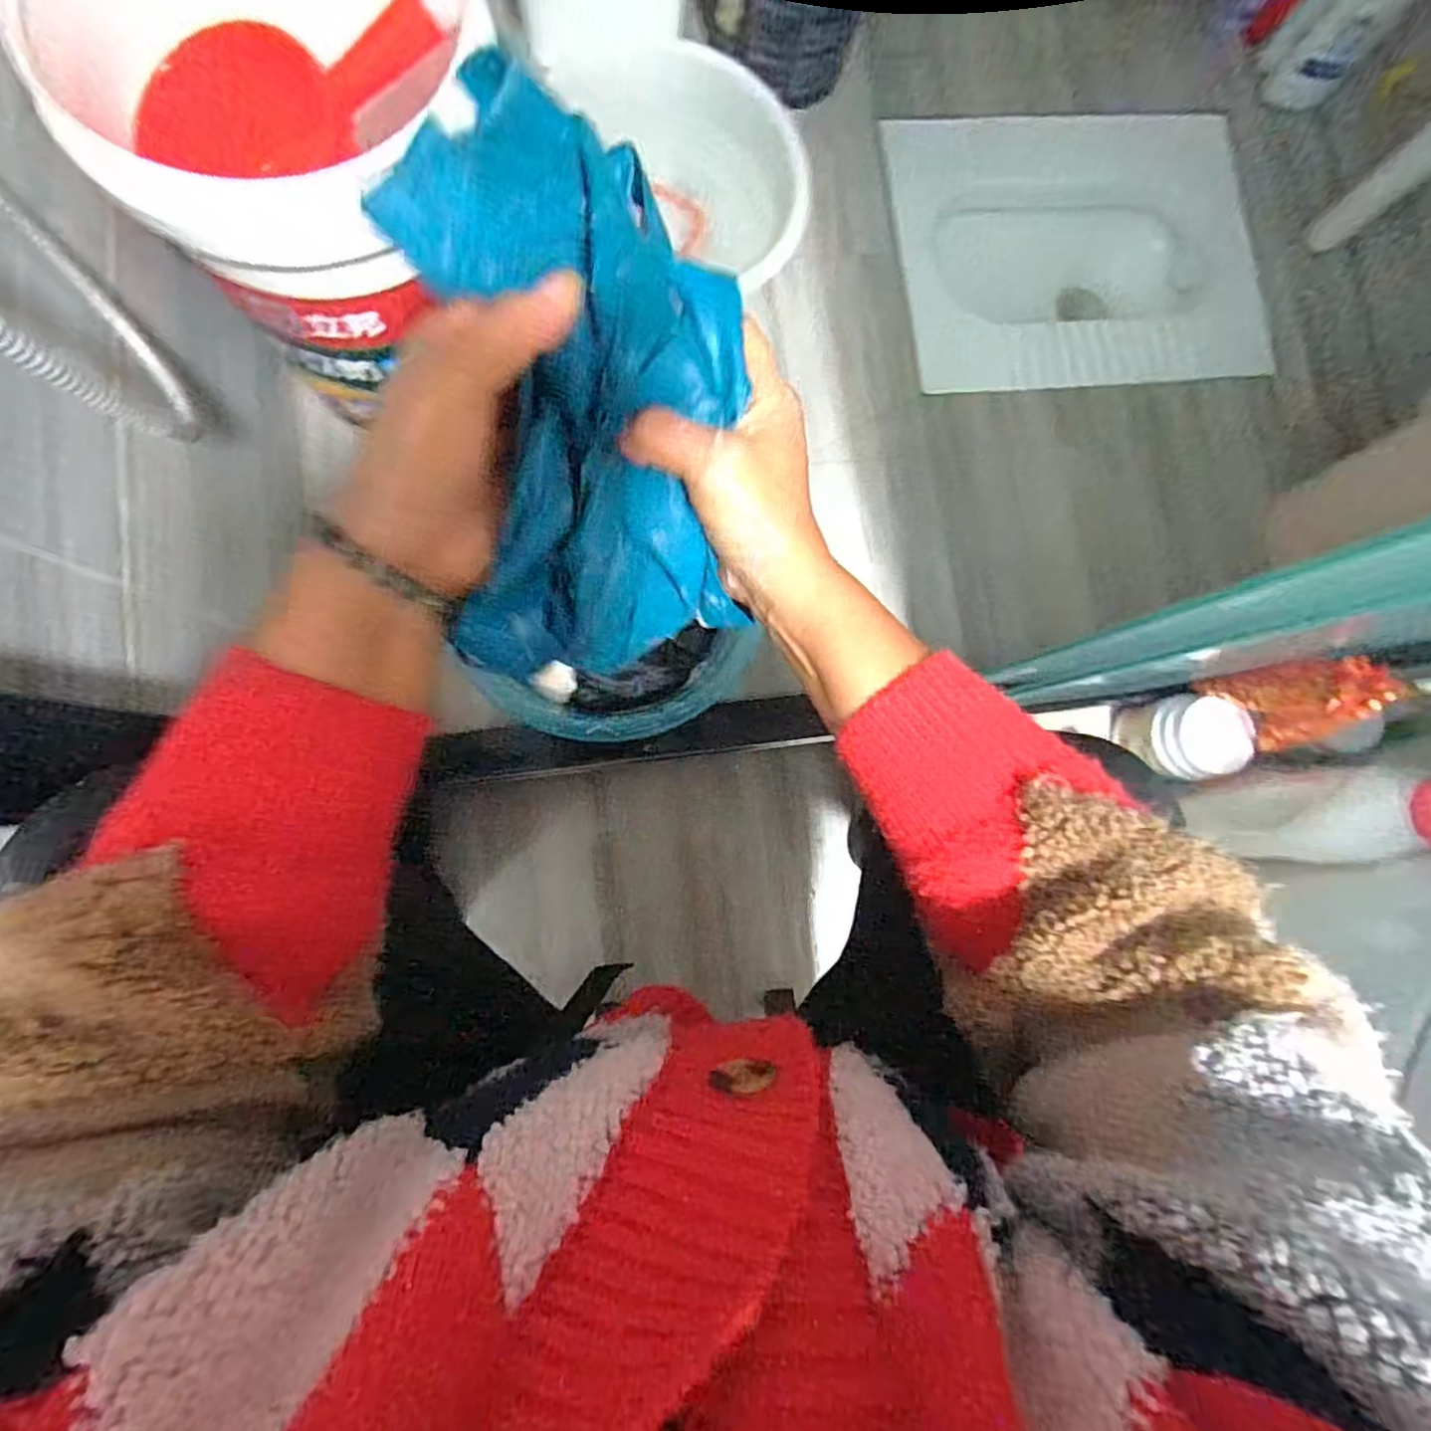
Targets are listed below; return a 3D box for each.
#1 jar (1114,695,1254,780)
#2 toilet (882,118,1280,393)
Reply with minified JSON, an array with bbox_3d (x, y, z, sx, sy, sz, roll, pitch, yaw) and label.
[{"bbox_3d":[0.562,0.030,0.778,0.088,0.104,0.093,1,83,-6],"label":"jar"},{"bbox_3d":[0.530,-0.678,1.021,0.538,0.182,0.441,-4,85,-6],"label":"toilet"}]

